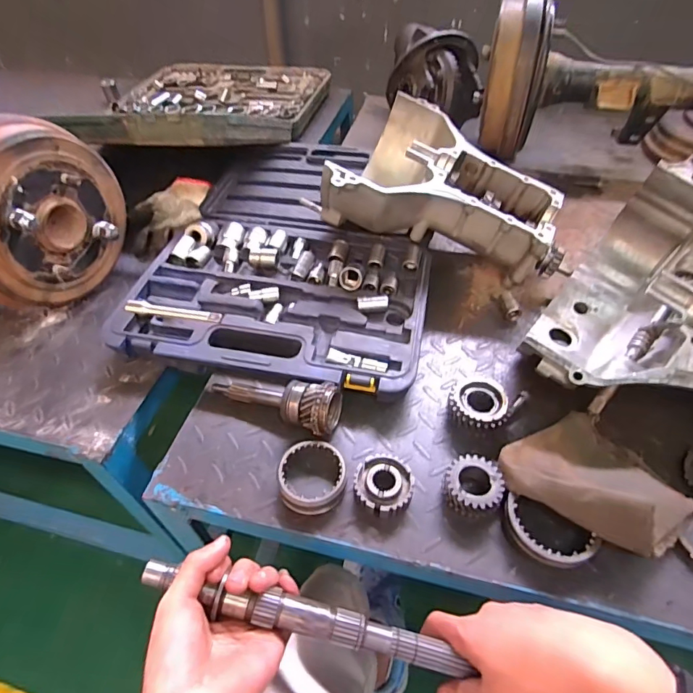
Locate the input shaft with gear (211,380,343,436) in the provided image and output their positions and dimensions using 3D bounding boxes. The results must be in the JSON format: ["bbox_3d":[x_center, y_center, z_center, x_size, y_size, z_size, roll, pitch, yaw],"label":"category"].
[{"bbox_3d":[-0.084,0.056,0.493,0.150,0.051,0.048,12,50,13],"label":"input shaft with gear"}]

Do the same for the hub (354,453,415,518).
[{"bbox_3d":[0.036,0.135,0.441,0.055,0.021,0.058,-1,48,1],"label":"hub"}]

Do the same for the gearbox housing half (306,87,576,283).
[{"bbox_3d":[0.139,-0.240,0.660,0.335,0.119,0.278,9,49,10],"label":"gearbox housing half"}]

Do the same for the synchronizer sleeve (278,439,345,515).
[{"bbox_3d":[-0.033,0.126,0.444,0.063,0.022,0.066,-1,48,1],"label":"synchronizer sleeve"}]

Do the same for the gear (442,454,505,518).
[{"bbox_3d":[0.120,0.134,0.433,0.053,0.031,0.055,-1,48,1],"label":"gear"}]

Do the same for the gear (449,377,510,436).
[{"bbox_3d":[0.142,0.066,0.494,0.061,0.031,0.065,-1,48,1],"label":"gear"}]

